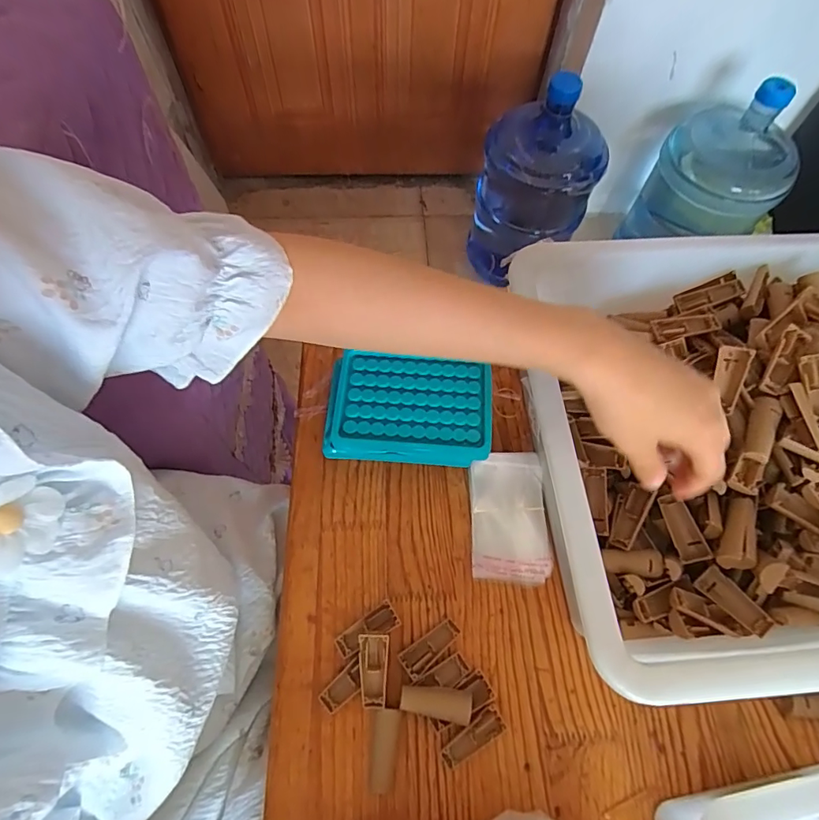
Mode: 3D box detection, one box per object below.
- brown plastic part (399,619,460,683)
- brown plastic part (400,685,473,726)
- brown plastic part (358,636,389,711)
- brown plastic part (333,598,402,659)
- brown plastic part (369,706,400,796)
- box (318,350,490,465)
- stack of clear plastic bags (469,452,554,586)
[{"bbox_3d":[0.016,0.181,0.369,0.049,0.012,0.020,-37,71,-17],"label":"brown plastic part"},{"bbox_3d":[0.019,0.209,0.345,0.050,0.010,0.020,10,65,3],"label":"brown plastic part"},{"bbox_3d":[-0.026,0.189,0.351,0.022,0.009,0.049,-1,79,-2],"label":"brown plastic part"},{"bbox_3d":[-0.032,0.172,0.374,0.050,0.013,0.021,-31,69,-15],"label":"brown plastic part"},{"bbox_3d":[-0.018,0.238,0.338,0.017,0.009,0.049,7,65,2],"label":"brown plastic part"},{"bbox_3d":[-0.002,0.002,0.438,0.142,0.045,0.086,4,65,0],"label":"box"},{"bbox_3d":[0.085,0.091,0.416,0.063,0.015,0.108,2,65,-1],"label":"stack of clear plastic bags"}]

